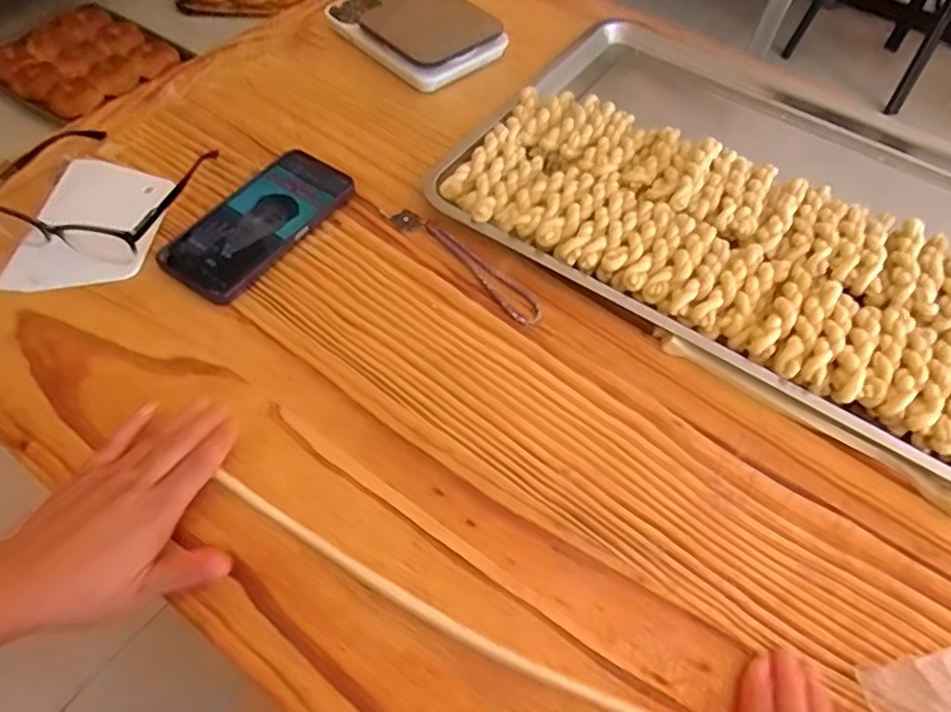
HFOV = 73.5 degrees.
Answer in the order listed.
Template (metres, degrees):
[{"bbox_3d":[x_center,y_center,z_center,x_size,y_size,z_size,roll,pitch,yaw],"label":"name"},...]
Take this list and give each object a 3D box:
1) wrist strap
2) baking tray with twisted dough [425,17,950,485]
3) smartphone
[{"bbox_3d":[-0.020,-0.088,0.528,0.191,0.004,0.030,41,63,20],"label":"wrist strap"},{"bbox_3d":[0.284,-0.132,0.559,0.554,0.044,0.378,31,61,17],"label":"baking tray with twisted dough"},{"bbox_3d":[-0.177,-0.113,0.524,0.076,0.013,0.160,32,66,15],"label":"smartphone"}]

